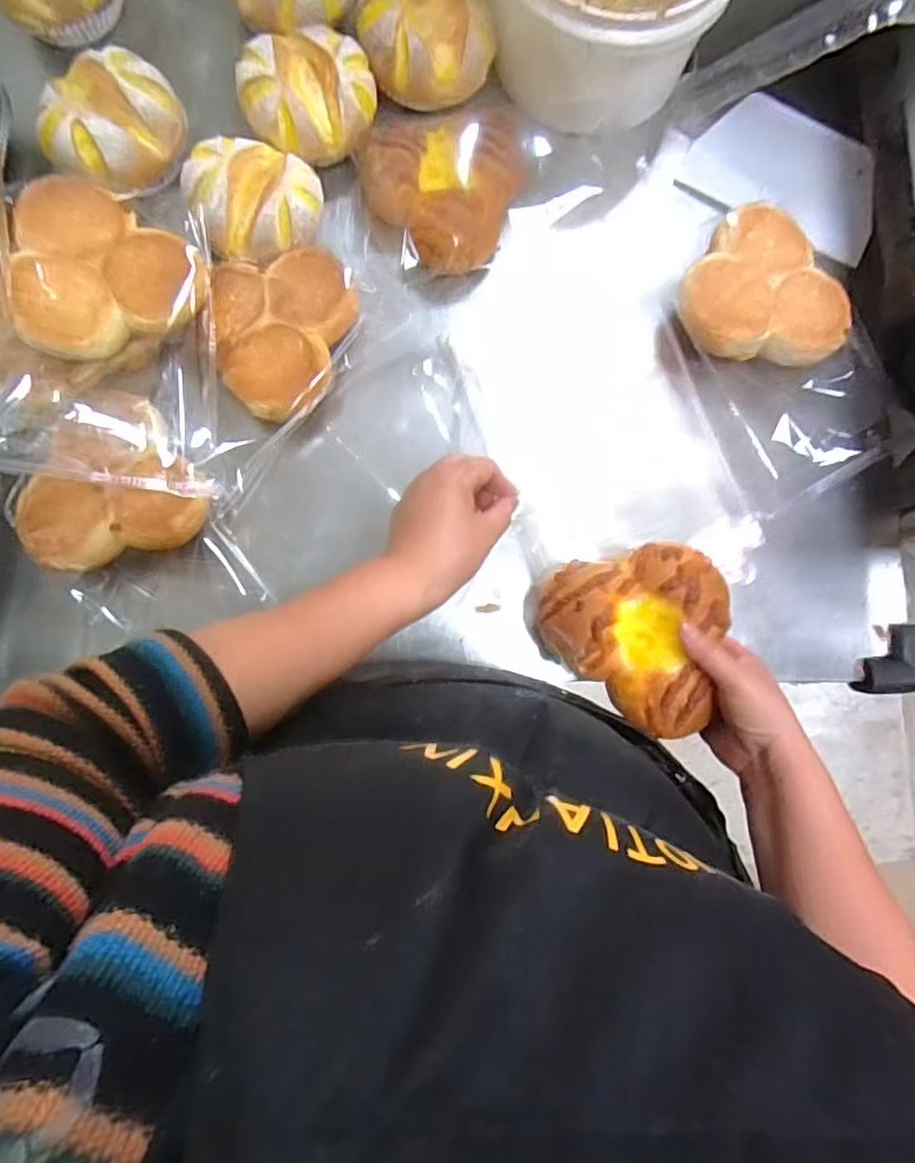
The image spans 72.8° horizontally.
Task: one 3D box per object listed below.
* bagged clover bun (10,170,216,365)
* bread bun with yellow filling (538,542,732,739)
[{"bbox_3d":[-0.282,-0.248,0.487,0.132,0.054,0.132,0,83,-3],"label":"bagged clover bun"},{"bbox_3d":[0.138,0.044,0.469,0.128,0.043,0.136,0,83,-3],"label":"bread bun with yellow filling"}]

